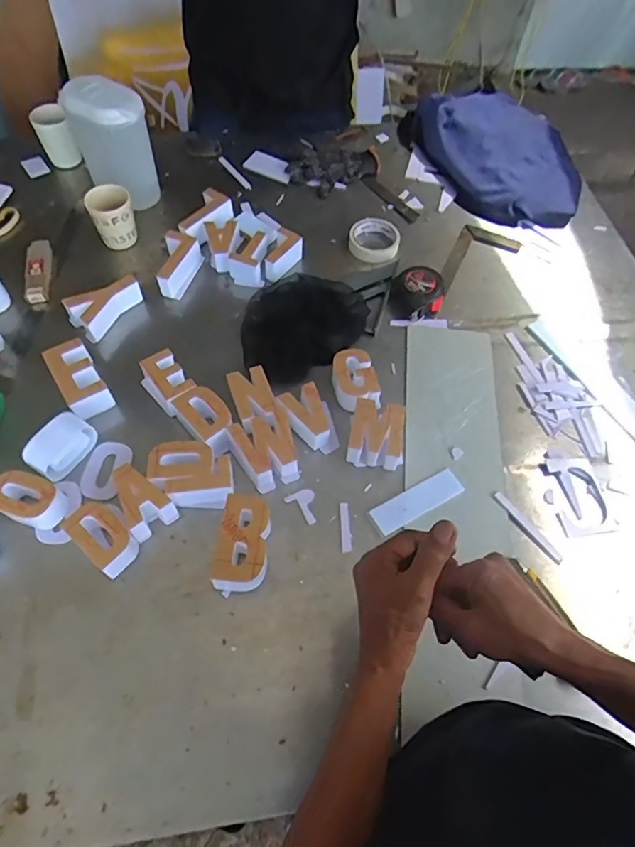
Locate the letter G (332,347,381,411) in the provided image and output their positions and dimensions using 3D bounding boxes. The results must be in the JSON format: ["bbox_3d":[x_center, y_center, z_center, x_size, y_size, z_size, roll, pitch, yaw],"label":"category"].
[{"bbox_3d":[0.055,-0.060,0.775,0.061,0.043,0.097,-16,63,-12],"label":"letter G"}]

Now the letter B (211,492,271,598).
[{"bbox_3d":[-0.090,0.144,0.640,0.059,0.039,0.116,8,60,1],"label":"letter B"}]

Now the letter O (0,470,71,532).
[{"bbox_3d":[-0.364,0.097,0.655,0.079,0.046,0.055,19,61,7],"label":"letter O"}]

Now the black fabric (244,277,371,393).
[{"bbox_3d":[-0.035,-0.174,0.846,0.220,0.034,0.197,-29,66,-19],"label":"black fabric"}]

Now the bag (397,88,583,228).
[{"bbox_3d":[0.378,-0.569,1.085,0.290,0.067,0.389,-15,62,-12],"label":"bag"}]

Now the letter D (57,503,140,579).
[{"bbox_3d":[-0.258,0.137,0.630,0.086,0.042,0.055,38,65,16],"label":"letter D"}]

